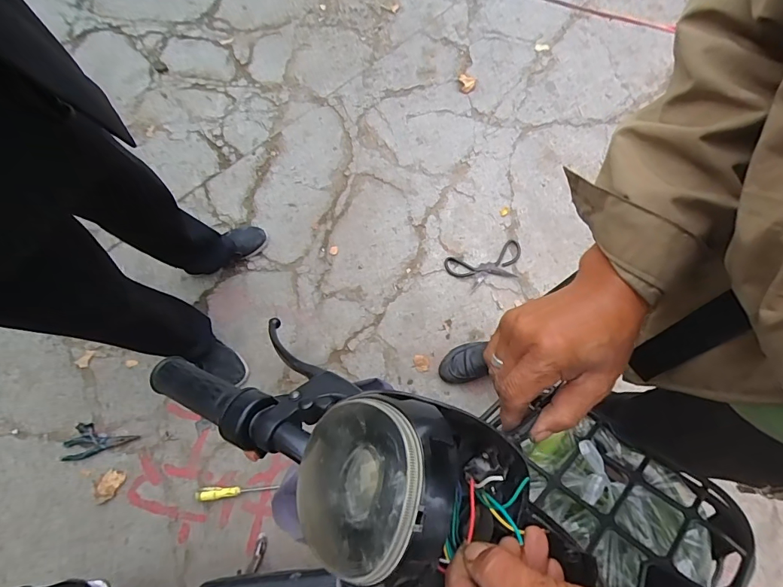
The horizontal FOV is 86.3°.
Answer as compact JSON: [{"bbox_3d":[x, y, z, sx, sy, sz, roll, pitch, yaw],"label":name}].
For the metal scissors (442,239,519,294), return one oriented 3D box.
[{"bbox_3d":[0.290,-0.082,1.278,0.238,0.010,0.118,-15,73,-5],"label":"metal scissors"}]

